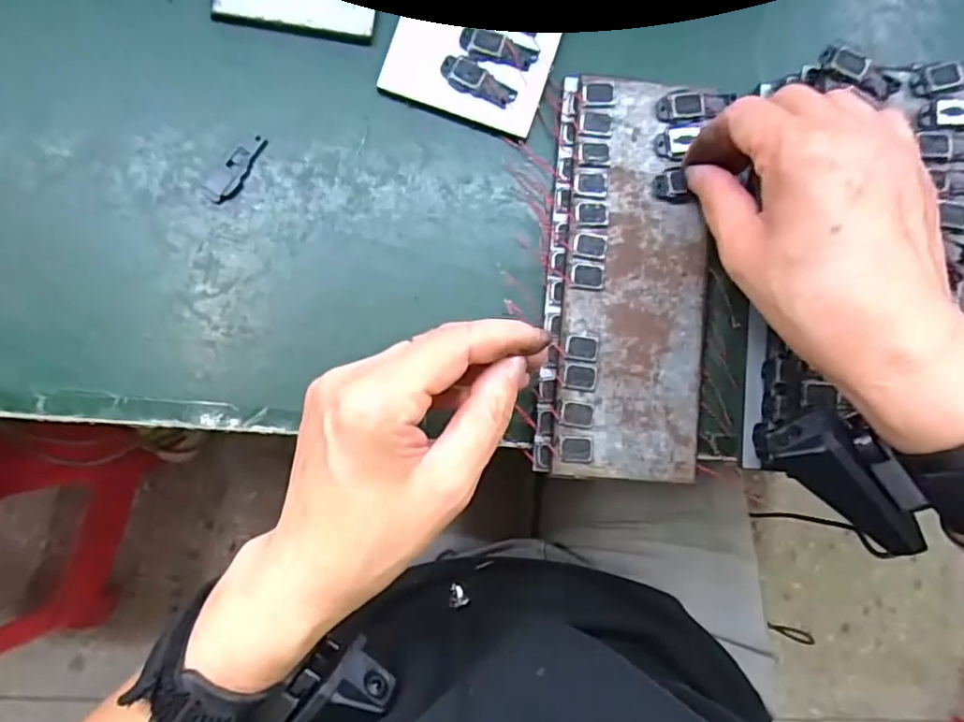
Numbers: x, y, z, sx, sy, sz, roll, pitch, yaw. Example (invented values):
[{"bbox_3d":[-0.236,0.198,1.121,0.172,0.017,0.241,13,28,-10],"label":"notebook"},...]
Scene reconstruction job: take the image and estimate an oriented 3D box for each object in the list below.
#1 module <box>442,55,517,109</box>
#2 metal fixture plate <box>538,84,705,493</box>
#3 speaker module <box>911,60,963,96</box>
[{"bbox_3d":[-0.002,-0.142,0.311,0.040,0.006,0.015,20,87,0],"label":"module"},{"bbox_3d":[0.070,-0.042,0.306,0.082,0.010,0.197,0,87,-1],"label":"metal fixture plate"},{"bbox_3d":[0.227,-0.138,0.293,0.037,0.006,0.014,-13,87,-2],"label":"speaker module"}]

